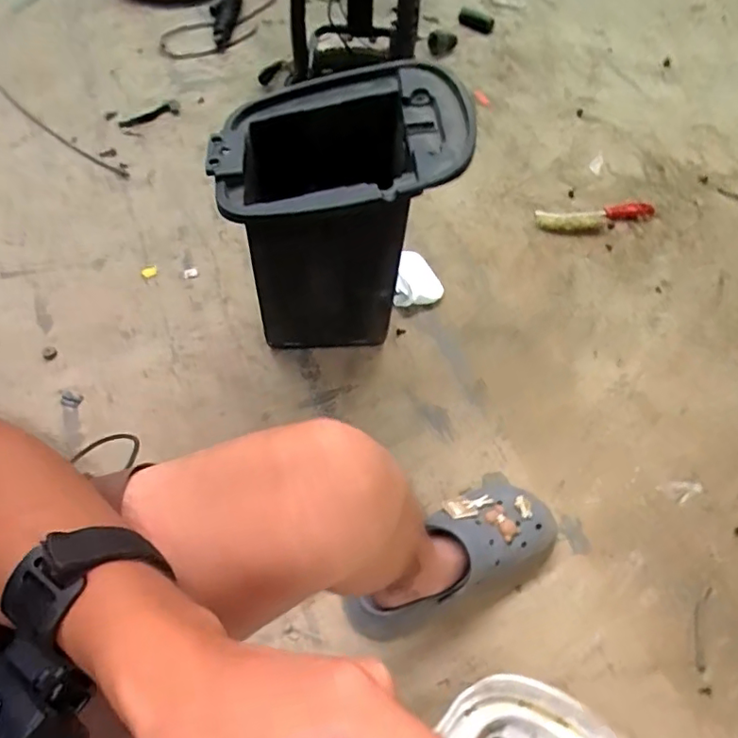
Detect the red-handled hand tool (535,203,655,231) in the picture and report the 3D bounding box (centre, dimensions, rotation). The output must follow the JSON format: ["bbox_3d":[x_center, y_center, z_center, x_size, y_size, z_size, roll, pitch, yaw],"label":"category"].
[{"bbox_3d":[0.433,-0.286,1.073,0.241,0.017,0.054,-8,57,-6],"label":"red-handled hand tool"}]

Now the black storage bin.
[{"bbox_3d":[-0.039,-0.190,0.781,0.287,0.353,0.229,-2,56,-2],"label":"black storage bin"}]

